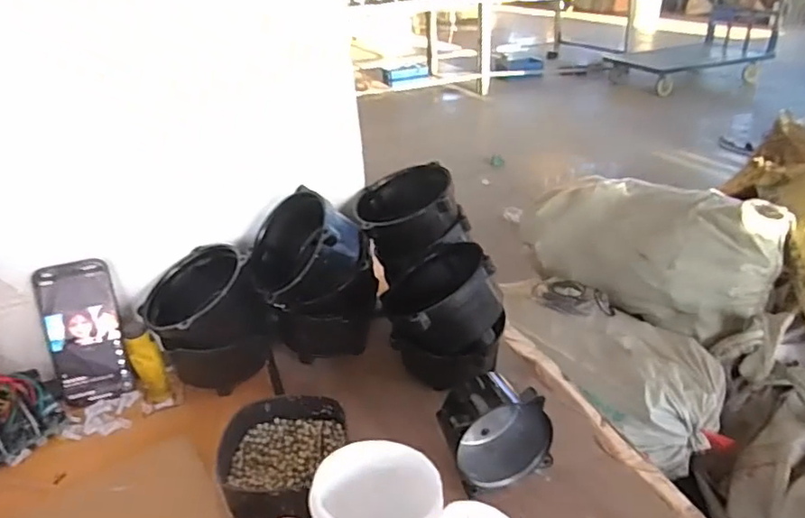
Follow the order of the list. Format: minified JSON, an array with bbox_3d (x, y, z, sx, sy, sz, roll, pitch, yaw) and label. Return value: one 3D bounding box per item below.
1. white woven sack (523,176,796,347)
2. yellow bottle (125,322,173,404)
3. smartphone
[{"bbox_3d":[0.676,-0.063,1.645,0.326,0.275,0.671,-14,30,-18],"label":"white woven sack"},{"bbox_3d":[-0.284,0.116,0.654,0.031,0.106,0.040,-17,31,-21],"label":"yellow bottle"},{"bbox_3d":[-0.369,0.084,0.676,0.078,0.161,0.017,-10,7,-11],"label":"smartphone"}]

